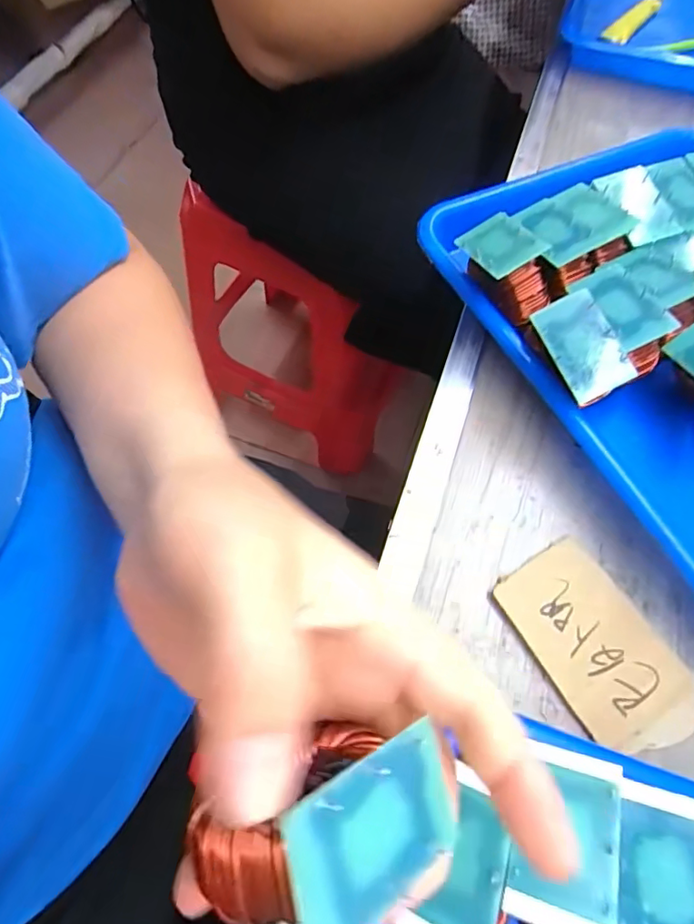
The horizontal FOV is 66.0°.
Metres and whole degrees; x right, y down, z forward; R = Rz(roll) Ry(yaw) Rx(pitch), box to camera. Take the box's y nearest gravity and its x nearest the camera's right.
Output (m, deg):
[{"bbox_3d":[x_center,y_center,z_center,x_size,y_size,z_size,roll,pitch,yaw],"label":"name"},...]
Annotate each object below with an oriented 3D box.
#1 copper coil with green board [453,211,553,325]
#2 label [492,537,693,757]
[{"bbox_3d":[0.082,-0.106,0.286,0.032,0.039,0.058,-20,67,-12],"label":"copper coil with green board"},{"bbox_3d":[0.115,0.082,0.243,0.059,0.004,0.093,-28,68,-15],"label":"label"}]

